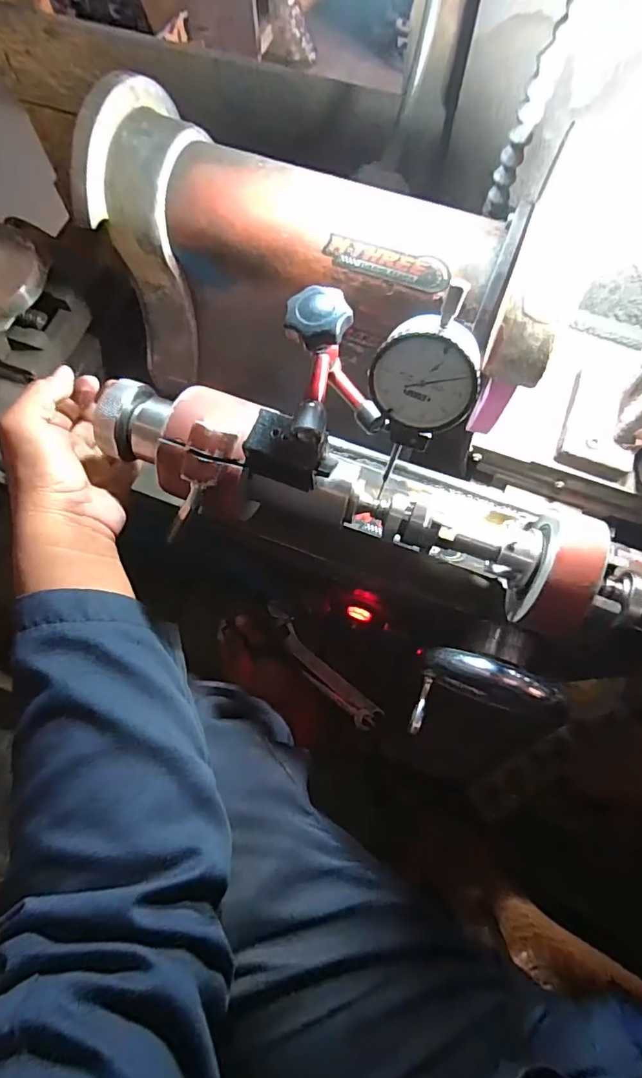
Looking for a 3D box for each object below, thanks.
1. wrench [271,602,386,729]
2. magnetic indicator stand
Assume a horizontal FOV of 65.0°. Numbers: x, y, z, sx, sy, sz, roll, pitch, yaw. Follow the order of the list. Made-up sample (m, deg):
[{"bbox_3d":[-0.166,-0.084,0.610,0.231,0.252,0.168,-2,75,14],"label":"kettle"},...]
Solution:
[{"bbox_3d":[-0.005,0.218,0.862,0.050,0.025,0.258,-43,78,-12],"label":"wrench"},{"bbox_3d":[-0.005,-0.085,0.301,0.067,0.050,0.116,18,112,5],"label":"magnetic indicator stand"}]

